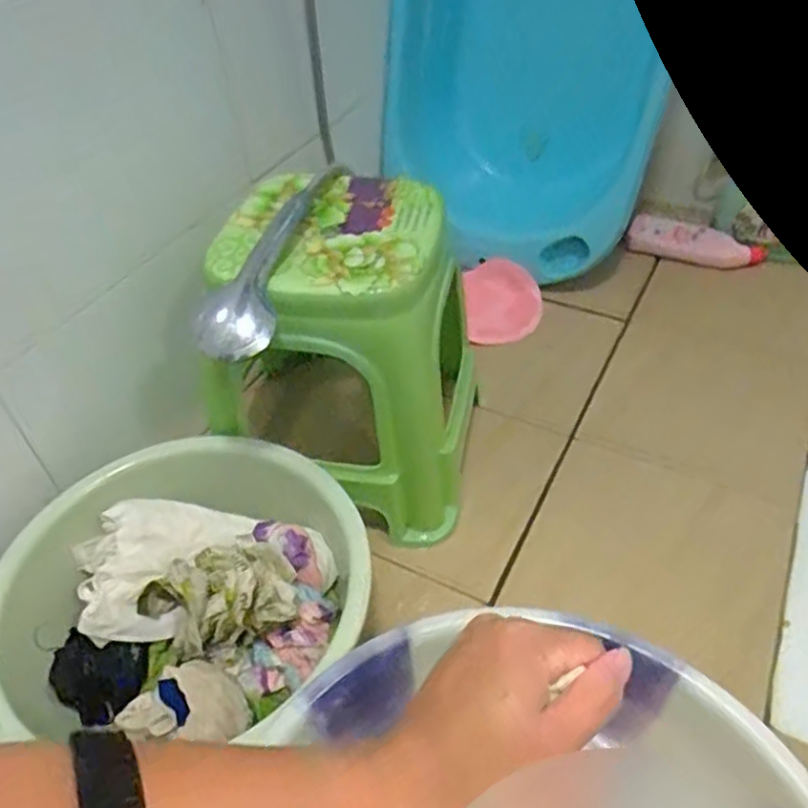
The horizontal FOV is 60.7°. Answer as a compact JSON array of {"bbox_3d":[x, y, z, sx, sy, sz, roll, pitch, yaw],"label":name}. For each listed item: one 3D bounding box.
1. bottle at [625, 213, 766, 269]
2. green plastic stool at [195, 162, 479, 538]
[{"bbox_3d":[0.525,-0.292,1.242,0.234,0.047,0.085,14,48,18],"label":"bottle"},{"bbox_3d":[-0.059,-0.053,0.849,0.270,0.342,0.270,4,45,8],"label":"green plastic stool"}]

